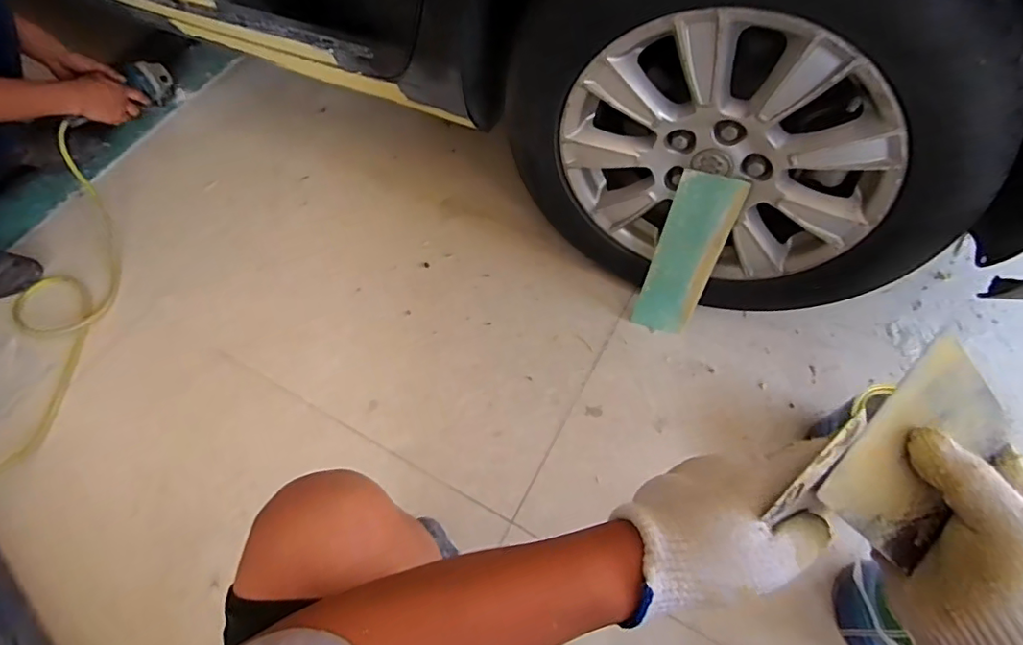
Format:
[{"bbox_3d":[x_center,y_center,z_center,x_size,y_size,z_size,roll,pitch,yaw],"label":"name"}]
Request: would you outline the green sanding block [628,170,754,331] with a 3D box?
[{"bbox_3d":[0.292,-0.106,0.914,0.102,0.321,0.017,15,47,8],"label":"green sanding block"}]

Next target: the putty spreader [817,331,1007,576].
[{"bbox_3d":[0.253,0.079,0.331,0.068,0.006,0.128,42,84,3],"label":"putty spreader"}]

